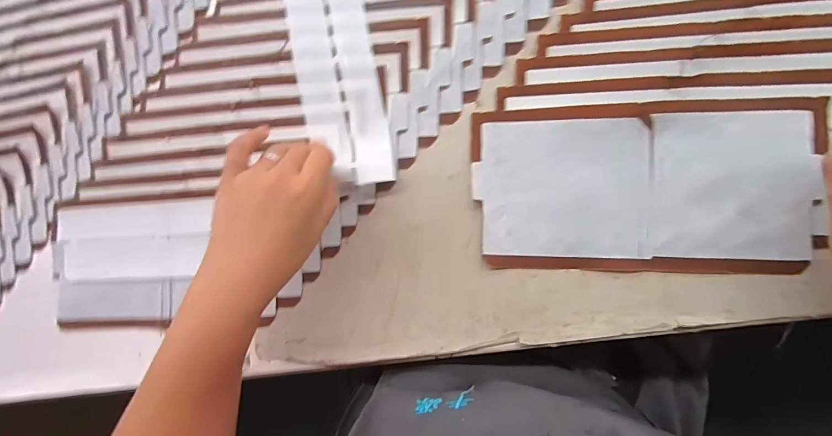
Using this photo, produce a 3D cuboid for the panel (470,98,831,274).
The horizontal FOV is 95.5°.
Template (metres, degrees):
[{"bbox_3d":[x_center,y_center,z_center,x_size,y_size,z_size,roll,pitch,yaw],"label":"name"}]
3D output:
[{"bbox_3d":[0.163,-0.022,0.285,0.233,0.008,0.121,0,90,10],"label":"panel"}]

